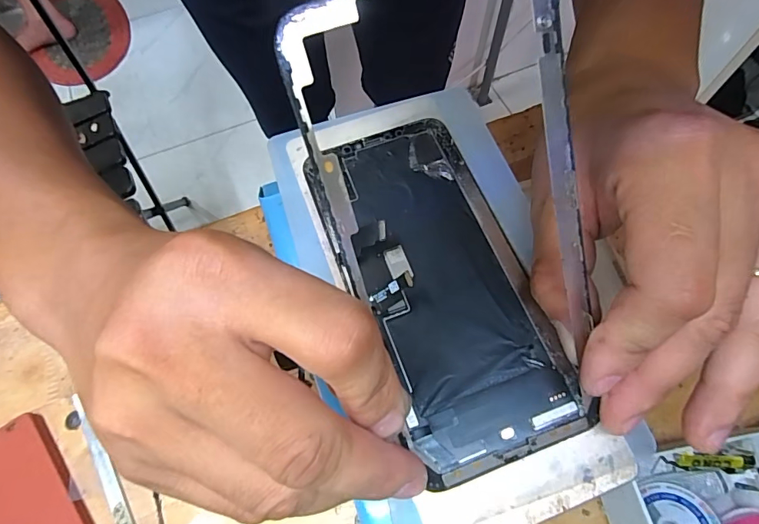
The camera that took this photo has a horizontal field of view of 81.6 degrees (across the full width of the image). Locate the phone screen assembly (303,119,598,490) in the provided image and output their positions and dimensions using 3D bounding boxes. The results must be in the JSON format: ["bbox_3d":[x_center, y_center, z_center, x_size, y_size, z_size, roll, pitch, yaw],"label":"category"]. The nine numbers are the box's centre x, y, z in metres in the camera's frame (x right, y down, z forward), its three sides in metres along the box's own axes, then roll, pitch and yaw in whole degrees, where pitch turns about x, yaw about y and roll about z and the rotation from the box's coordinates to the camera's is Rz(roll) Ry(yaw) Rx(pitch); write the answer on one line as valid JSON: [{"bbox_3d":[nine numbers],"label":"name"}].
[{"bbox_3d":[0.023,0.004,0.187,0.073,0.004,0.152,-20,67,-9],"label":"phone screen assembly"}]

